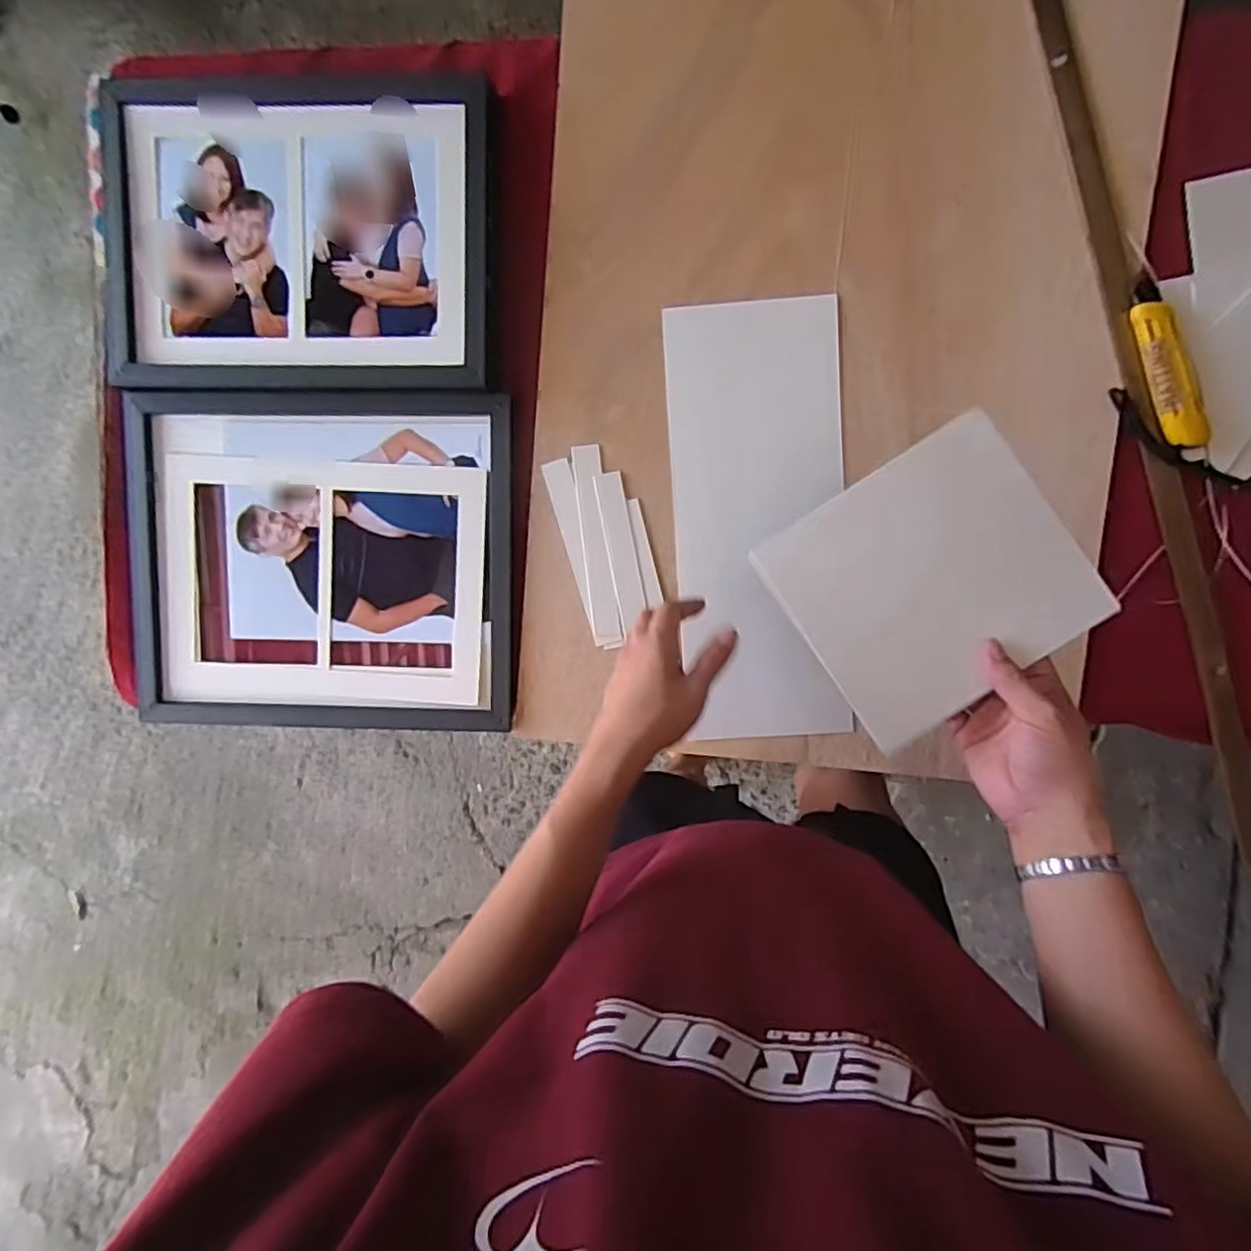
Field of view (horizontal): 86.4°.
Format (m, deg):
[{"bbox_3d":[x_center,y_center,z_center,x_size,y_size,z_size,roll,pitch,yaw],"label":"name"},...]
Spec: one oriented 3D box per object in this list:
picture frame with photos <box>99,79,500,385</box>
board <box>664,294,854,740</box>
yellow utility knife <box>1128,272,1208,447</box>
[{"bbox_3d":[-0.291,-0.342,0.584,0.339,0.017,0.258,2,97,2],"label":"picture frame with photos"},{"bbox_3d":[0.122,-0.092,0.605,0.150,0.006,0.385,-3,94,4],"label":"board"},{"bbox_3d":[0.455,-0.222,0.563,0.033,0.023,0.148,-23,95,5],"label":"yellow utility knife"}]

